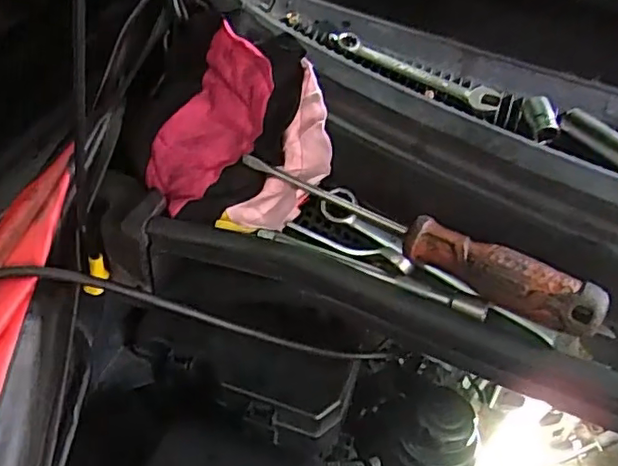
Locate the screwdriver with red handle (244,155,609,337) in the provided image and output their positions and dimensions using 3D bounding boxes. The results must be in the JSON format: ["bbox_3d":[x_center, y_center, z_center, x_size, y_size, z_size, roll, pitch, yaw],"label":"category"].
[{"bbox_3d":[0.054,-0.004,0.349,0.222,0.024,0.025,28,51,24],"label":"screwdriver with red handle"}]

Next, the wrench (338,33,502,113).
[{"bbox_3d":[0.073,-0.113,0.427,0.124,0.011,0.022,27,51,23],"label":"wrench"}]

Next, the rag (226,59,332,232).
[{"bbox_3d":[-0.009,-0.051,0.393,0.041,0.109,0.022,27,6,23],"label":"rag"}]

